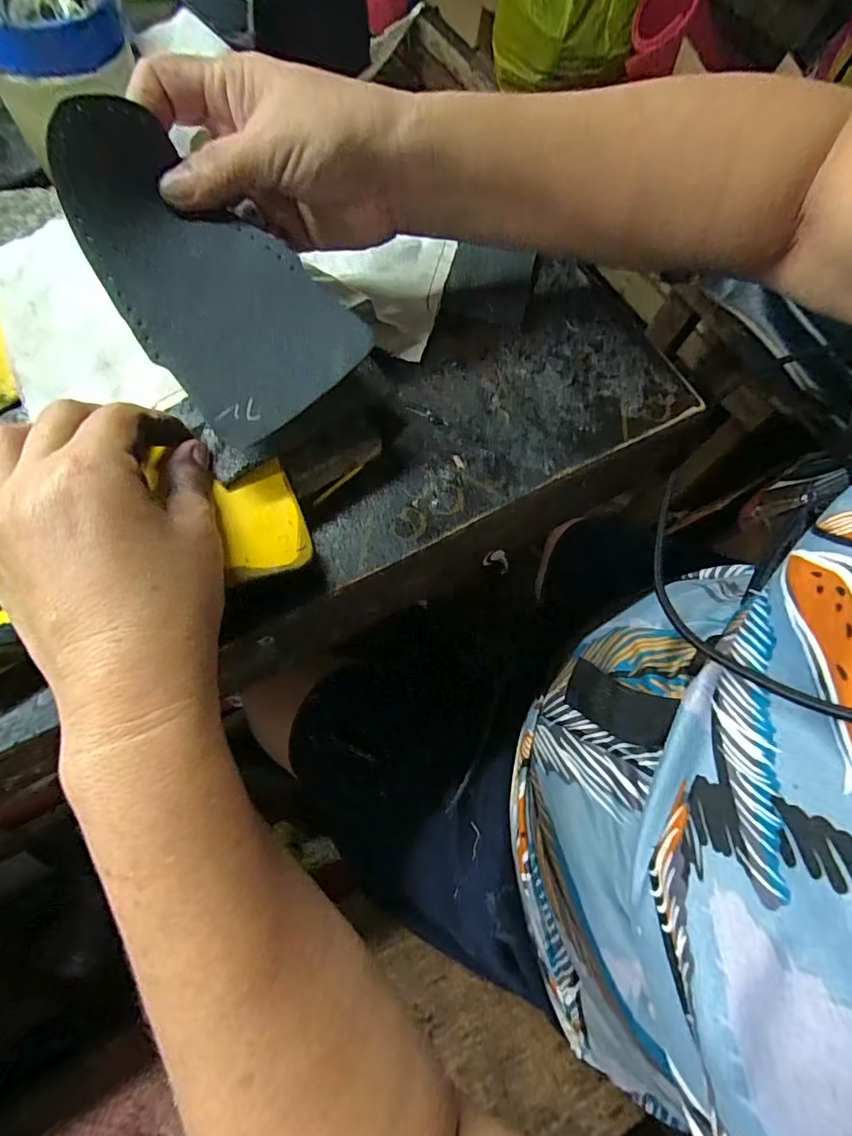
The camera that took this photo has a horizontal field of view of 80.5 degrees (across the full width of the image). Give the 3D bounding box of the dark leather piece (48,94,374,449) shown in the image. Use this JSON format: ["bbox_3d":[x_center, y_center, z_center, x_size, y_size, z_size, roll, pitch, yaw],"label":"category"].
[{"bbox_3d":[-0.095,-0.128,0.220,0.080,0.021,0.138,-43,97,-17],"label":"dark leather piece"}]

